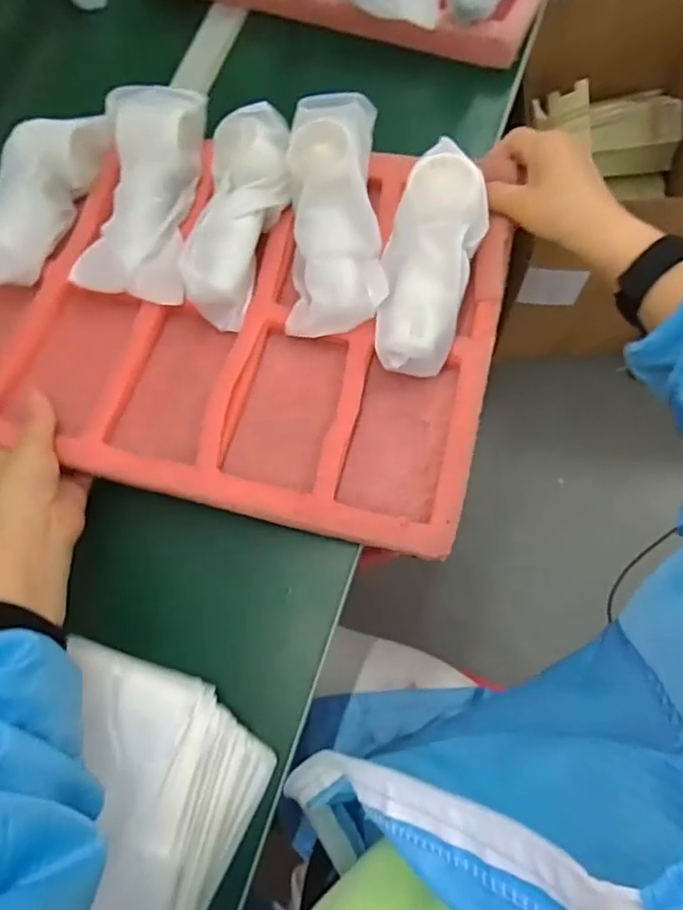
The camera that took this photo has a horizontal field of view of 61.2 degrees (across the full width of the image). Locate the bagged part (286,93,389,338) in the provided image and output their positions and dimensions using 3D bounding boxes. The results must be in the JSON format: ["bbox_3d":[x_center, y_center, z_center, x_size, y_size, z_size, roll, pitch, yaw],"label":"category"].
[{"bbox_3d":[-0.006,-0.196,0.472,0.079,0.047,0.194,-2,88,2],"label":"bagged part"}]

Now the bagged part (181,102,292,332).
[{"bbox_3d":[-0.089,-0.197,0.473,0.075,0.049,0.176,12,85,10],"label":"bagged part"}]

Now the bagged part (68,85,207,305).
[{"bbox_3d":[-0.169,-0.224,0.499,0.088,0.048,0.185,7,83,7],"label":"bagged part"}]

